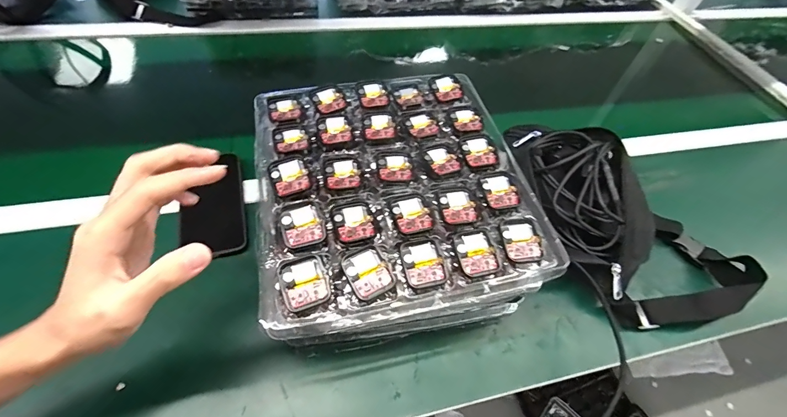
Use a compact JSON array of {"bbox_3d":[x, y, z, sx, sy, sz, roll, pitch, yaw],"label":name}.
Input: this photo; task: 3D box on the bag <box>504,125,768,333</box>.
[{"bbox_3d":[0.295,0.017,0.472,0.345,0.127,0.198,26,57,16],"label":"bag"}]

